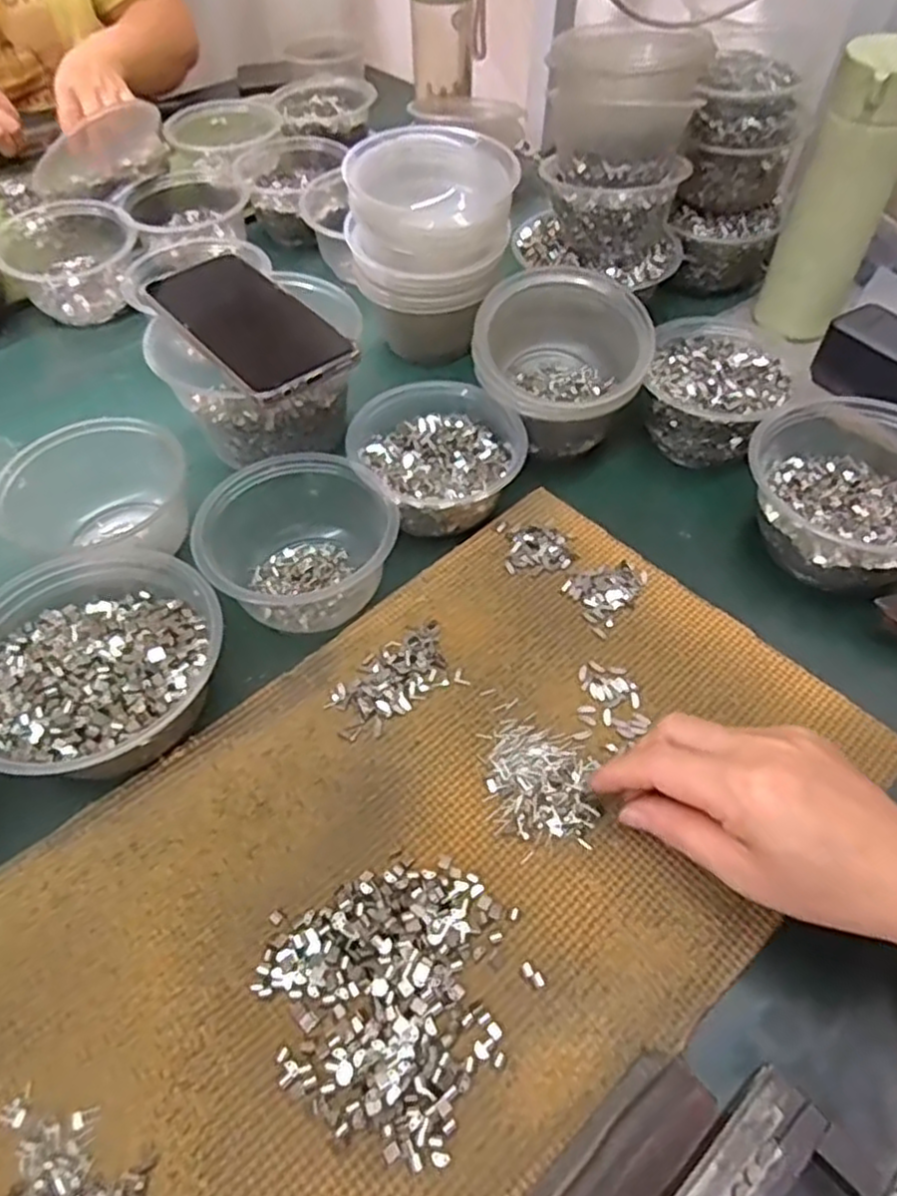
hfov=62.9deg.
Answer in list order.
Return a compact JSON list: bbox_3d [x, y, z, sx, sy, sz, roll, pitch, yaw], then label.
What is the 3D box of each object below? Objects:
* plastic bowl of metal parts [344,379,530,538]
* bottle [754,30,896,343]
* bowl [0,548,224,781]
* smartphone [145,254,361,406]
[{"bbox_3d":[-0.008,-0.091,0.488,0.112,0.054,0.106,-1,52,1],"label":"plastic bowl of metal parts"},{"bbox_3d":[0.287,-0.289,0.539,0.065,0.185,0.056,23,56,18],"label":"bottle"},{"bbox_3d":[-0.193,0.038,0.396,0.134,0.053,0.129,-1,52,1],"label":"bowl"},{"bbox_3d":[-0.135,-0.183,0.488,0.077,0.011,0.159,-35,60,-23],"label":"smartphone"}]

